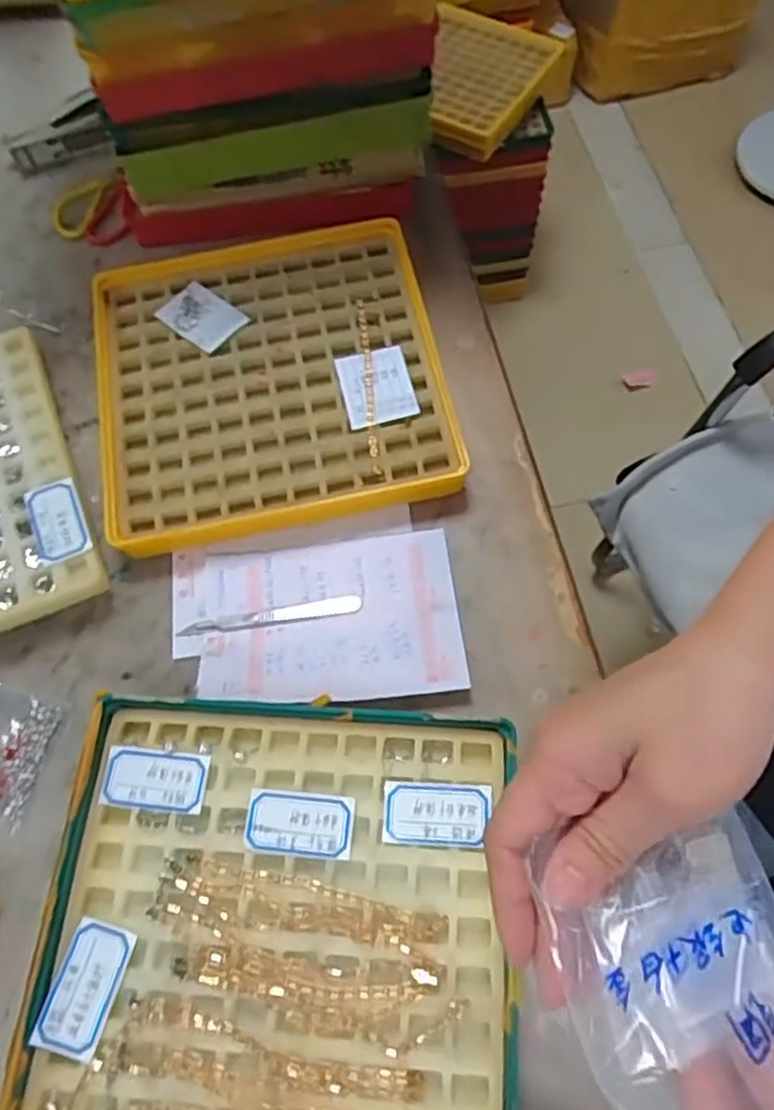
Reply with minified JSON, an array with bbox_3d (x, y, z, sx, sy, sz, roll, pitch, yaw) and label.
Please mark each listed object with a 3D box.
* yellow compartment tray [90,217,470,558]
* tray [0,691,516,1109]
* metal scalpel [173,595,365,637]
[{"bbox_3d":[-0.099,-0.151,0.602,0.274,0.028,0.275,-11,65,-3],"label":"yellow compartment tray"},{"bbox_3d":[-0.065,0.223,0.430,0.264,0.024,0.267,3,65,4],"label":"tray"},{"bbox_3d":[-0.084,0.045,0.536,0.131,0.011,0.013,-9,65,-2],"label":"metal scalpel"}]

